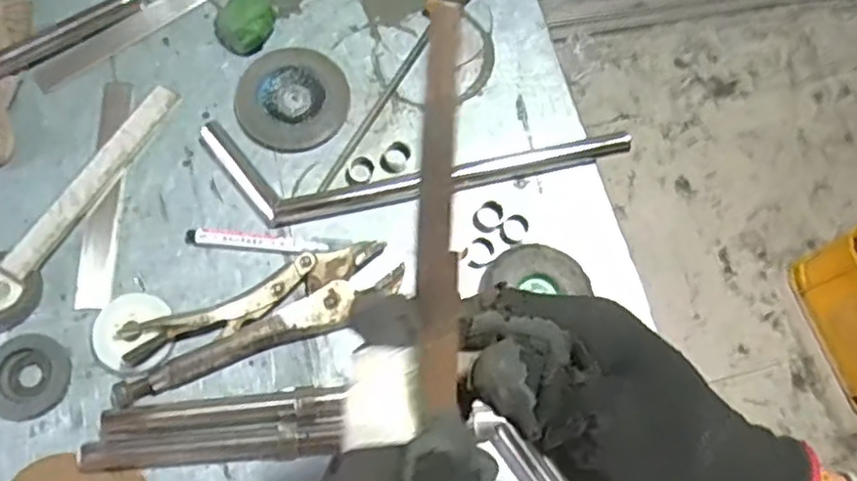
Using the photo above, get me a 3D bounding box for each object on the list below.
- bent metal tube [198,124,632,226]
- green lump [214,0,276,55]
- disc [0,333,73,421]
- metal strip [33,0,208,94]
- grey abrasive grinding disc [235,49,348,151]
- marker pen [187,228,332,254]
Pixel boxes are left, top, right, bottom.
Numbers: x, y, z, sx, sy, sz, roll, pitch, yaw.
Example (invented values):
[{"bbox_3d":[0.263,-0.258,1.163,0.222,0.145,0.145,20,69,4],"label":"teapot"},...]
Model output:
[{"bbox_3d":[-0.009,-0.054,0.576,0.348,0.024,0.078,-1,71,-2],"label":"bent metal tube"},{"bbox_3d":[-0.158,-0.188,0.602,0.050,0.029,0.044,-25,74,-10],"label":"green lump"},{"bbox_3d":[-0.295,0.099,0.511,0.057,0.013,0.059,1,71,-2],"label":"disc"},{"bbox_3d":[-0.253,-0.188,0.610,0.191,0.005,0.024,-37,77,-13],"label":"metal strip"},{"bbox_3d":[-0.116,-0.121,0.597,0.095,0.005,0.093,1,71,-2],"label":"grey abrasive grinding disc"},{"bbox_3d":[-0.135,0.000,0.551,0.110,0.008,0.015,6,71,0],"label":"marker pen"}]

